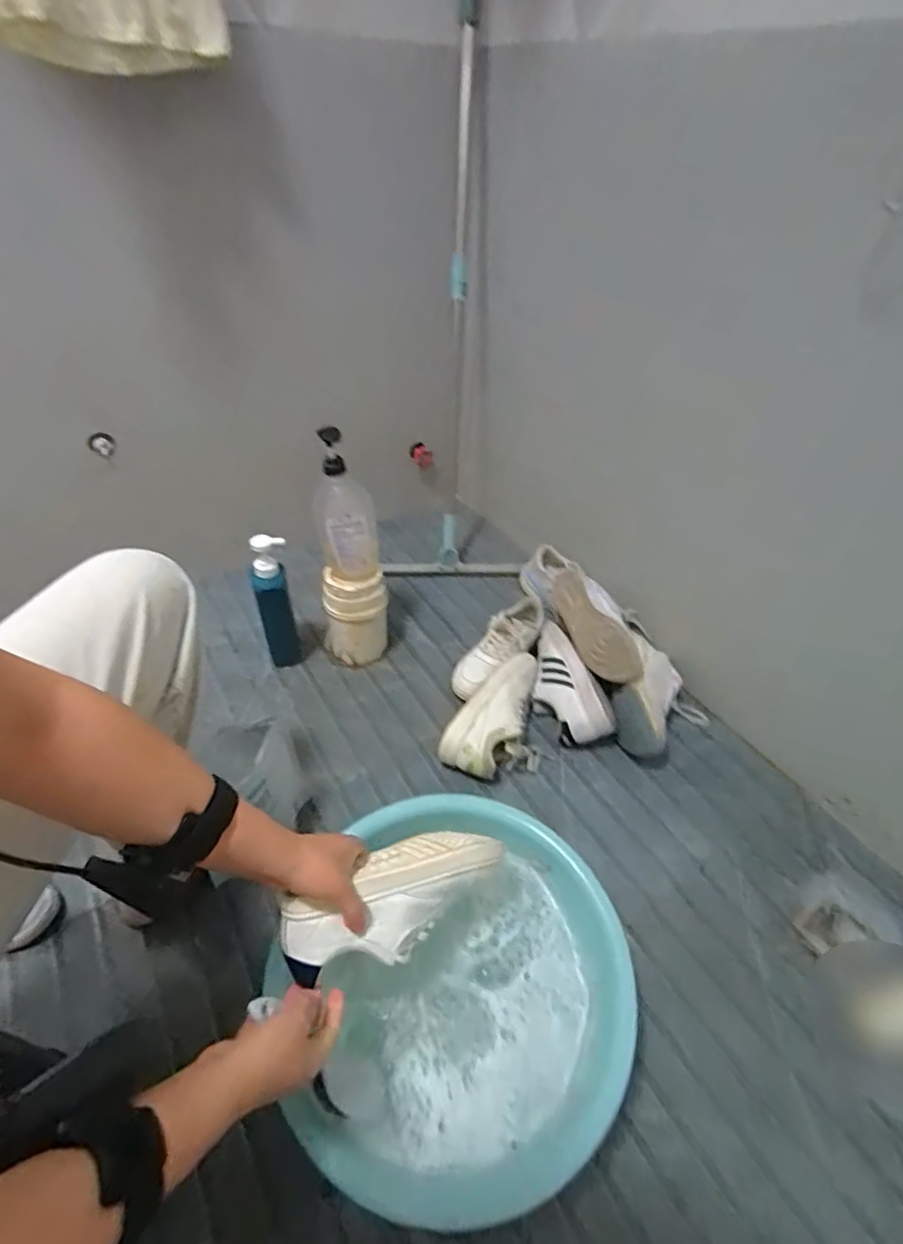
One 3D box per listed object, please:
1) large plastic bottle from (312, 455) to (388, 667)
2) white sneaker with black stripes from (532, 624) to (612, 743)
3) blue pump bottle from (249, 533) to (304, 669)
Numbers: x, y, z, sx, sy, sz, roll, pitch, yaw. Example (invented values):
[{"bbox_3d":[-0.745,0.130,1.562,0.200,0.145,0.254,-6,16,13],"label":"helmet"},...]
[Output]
[{"bbox_3d":[-0.173,-0.079,0.944,0.117,0.359,0.098,0,45,-5],"label":"large plastic bottle"},{"bbox_3d":[0.190,0.109,0.964,0.104,0.080,0.239,-11,47,-16],"label":"white sneaker with black stripes"},{"bbox_3d":[-0.304,-0.023,0.951,0.059,0.259,0.073,1,45,-5],"label":"blue pump bottle"}]

